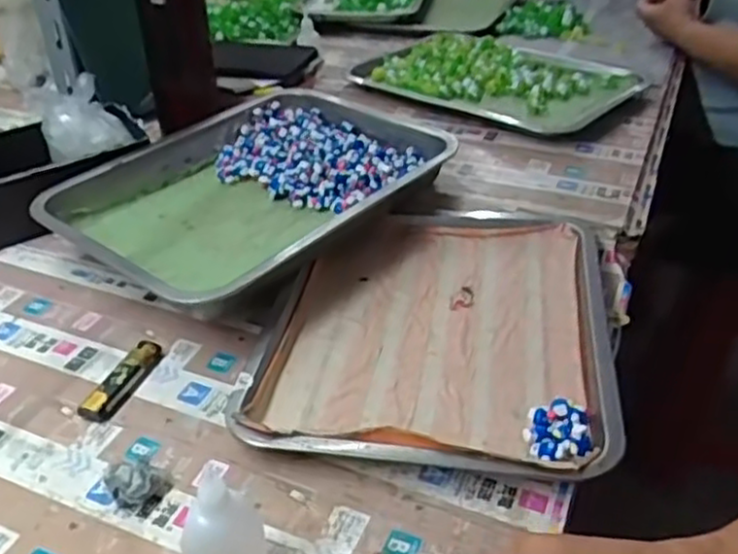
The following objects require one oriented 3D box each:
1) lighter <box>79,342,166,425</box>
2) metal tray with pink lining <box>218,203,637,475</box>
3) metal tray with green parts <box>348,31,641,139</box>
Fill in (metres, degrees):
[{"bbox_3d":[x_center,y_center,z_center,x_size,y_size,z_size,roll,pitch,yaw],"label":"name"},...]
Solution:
[{"bbox_3d":[-0.185,0.078,0.552,0.023,0.014,0.080,13,38,19],"label":"lighter"},{"bbox_3d":[0.055,0.035,0.587,0.258,0.034,0.300,6,36,9],"label":"metal tray with pink lining"},{"bbox_3d":[0.143,-0.246,0.875,0.310,0.019,0.202,22,41,29],"label":"metal tray with green parts"}]

